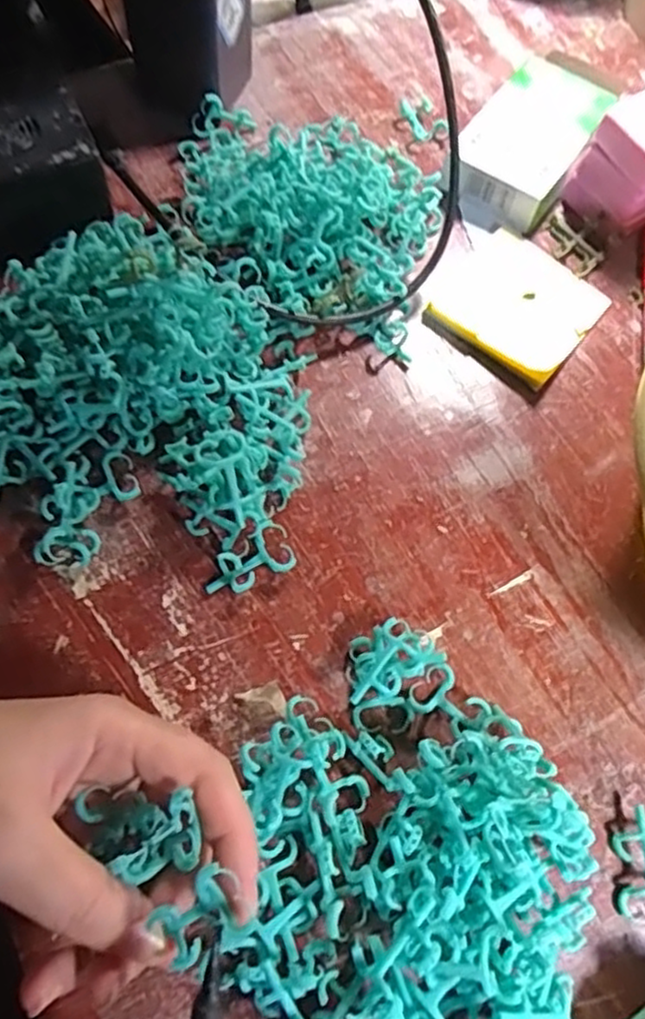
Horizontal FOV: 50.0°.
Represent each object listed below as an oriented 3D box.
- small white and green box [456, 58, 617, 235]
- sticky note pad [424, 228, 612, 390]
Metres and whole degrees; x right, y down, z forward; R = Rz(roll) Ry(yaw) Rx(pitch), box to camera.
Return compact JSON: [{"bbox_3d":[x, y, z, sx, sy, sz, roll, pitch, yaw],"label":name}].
[{"bbox_3d":[0.121,-0.212,0.403,0.062,0.028,0.103,32,70,11],"label":"small white and green box"},{"bbox_3d":[0.106,-0.112,0.376,0.077,0.009,0.077,34,71,11],"label":"sticky note pad"}]

